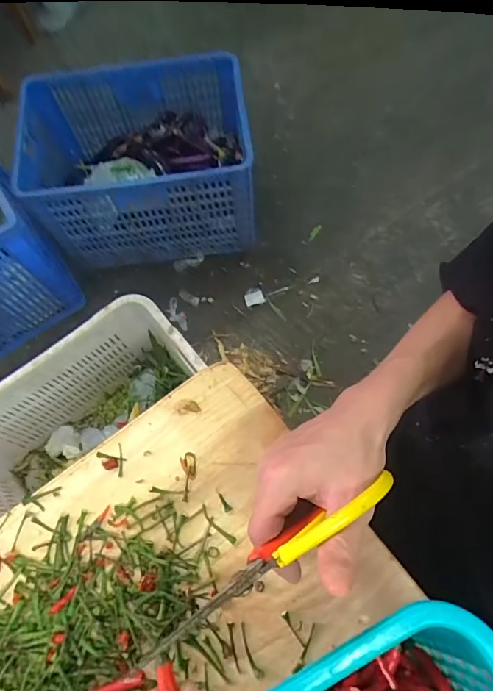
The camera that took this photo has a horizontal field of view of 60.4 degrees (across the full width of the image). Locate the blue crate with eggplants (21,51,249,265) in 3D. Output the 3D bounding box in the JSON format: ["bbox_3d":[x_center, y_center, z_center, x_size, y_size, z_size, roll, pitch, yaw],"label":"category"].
[{"bbox_3d":[-0.309,-0.557,1.290,0.608,0.360,0.483,-8,70,0],"label":"blue crate with eggplants"}]

